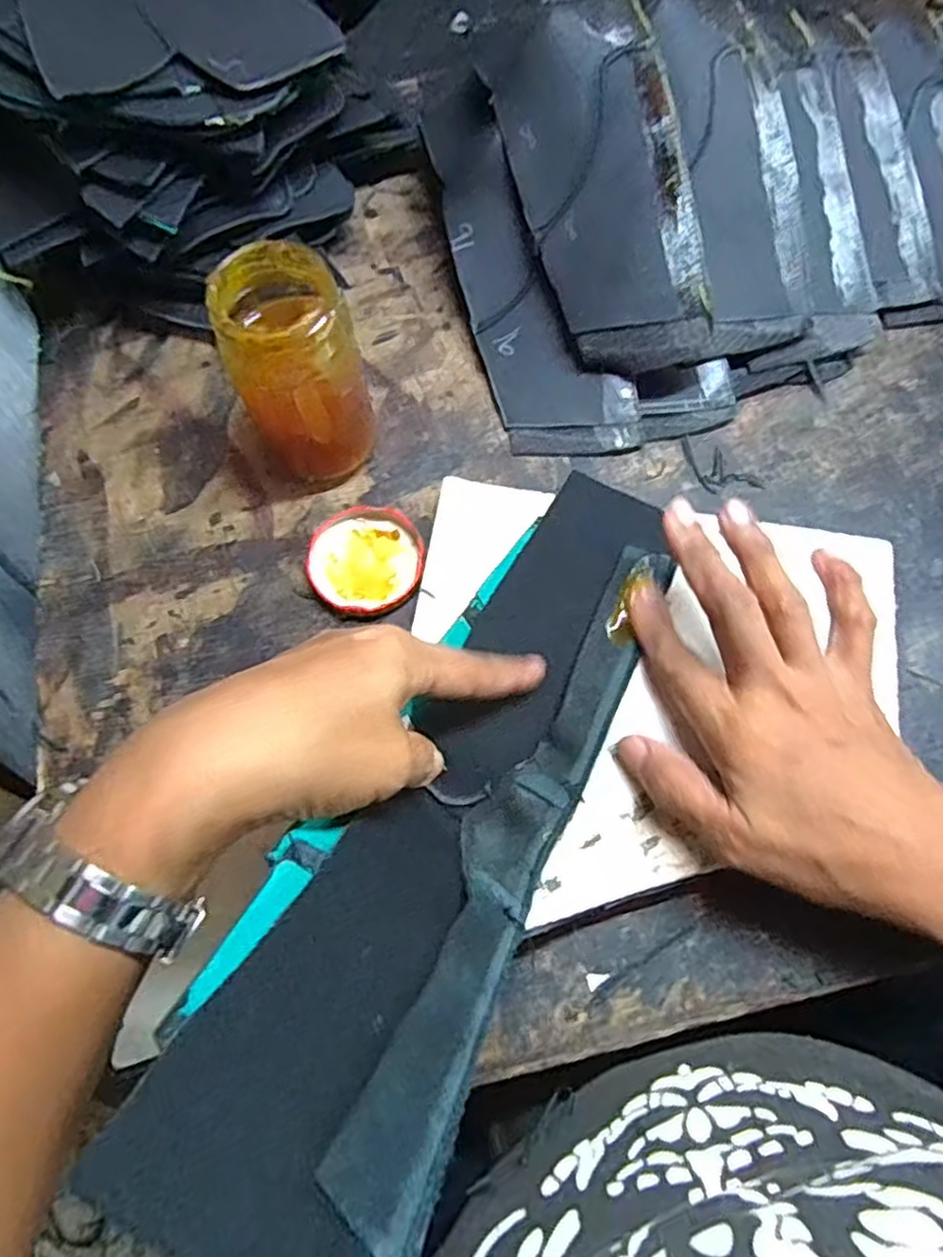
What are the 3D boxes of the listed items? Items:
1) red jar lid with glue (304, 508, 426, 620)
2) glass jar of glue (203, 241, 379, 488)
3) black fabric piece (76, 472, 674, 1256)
[{"bbox_3d":[-0.055,-0.036,0.367,0.059,0.009,0.062,-1,70,2],"label":"red jar lid with glue"},{"bbox_3d":[-0.083,-0.124,0.348,0.057,0.109,0.057,-1,70,2],"label":"glass jar of glue"},{"bbox_3d":[0.006,0.051,0.255,0.063,0.087,0.308,22,39,10],"label":"black fabric piece"}]

